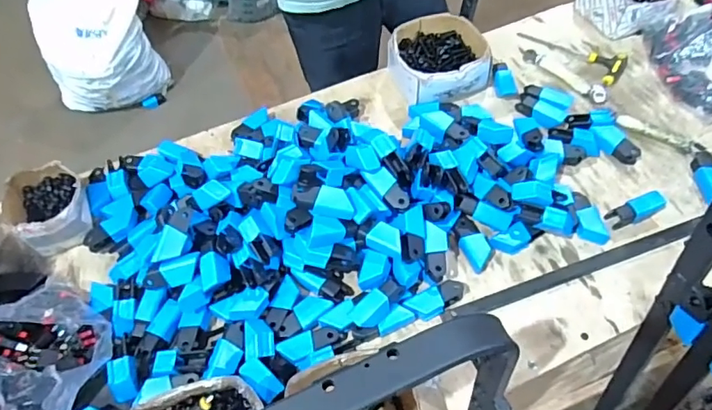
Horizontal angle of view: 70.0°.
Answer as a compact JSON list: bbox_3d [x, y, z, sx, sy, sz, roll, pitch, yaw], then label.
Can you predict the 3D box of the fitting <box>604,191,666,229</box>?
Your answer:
[{"bbox_3d":[0.419,0.007,0.757,0.085,0.025,0.032,-21,58,-10],"label":"fitting"}]

